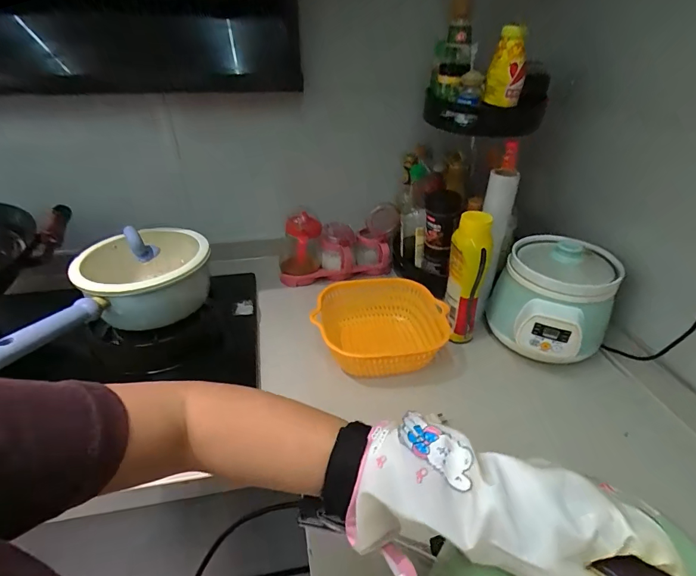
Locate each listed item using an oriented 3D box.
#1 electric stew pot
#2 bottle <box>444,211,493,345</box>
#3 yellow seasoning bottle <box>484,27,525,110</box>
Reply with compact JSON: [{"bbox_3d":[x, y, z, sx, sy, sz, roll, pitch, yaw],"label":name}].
[{"bbox_3d":[0.368,0.021,0.724,0.188,0.163,0.185,22,39,29],"label":"electric stew pot"},{"bbox_3d":[0.220,-0.019,0.743,0.066,0.248,0.068,9,35,13],"label":"bottle"},{"bbox_3d":[0.267,-0.369,0.664,0.055,0.115,0.040,19,38,25],"label":"yellow seasoning bottle"}]

